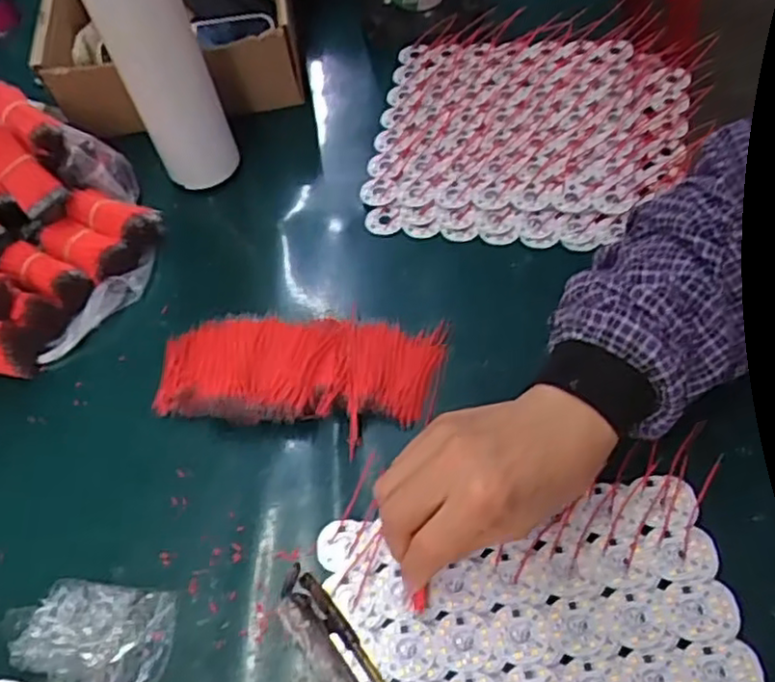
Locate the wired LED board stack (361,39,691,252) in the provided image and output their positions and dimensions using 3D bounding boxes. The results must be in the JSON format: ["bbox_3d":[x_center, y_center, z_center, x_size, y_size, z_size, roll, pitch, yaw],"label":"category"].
[{"bbox_3d":[0.119,-0.177,0.602,0.252,0.027,0.235,7,57,11],"label":"wired LED board stack"}]

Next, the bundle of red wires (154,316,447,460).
[{"bbox_3d":[-0.063,0.017,0.479,0.199,0.030,0.081,-1,55,6],"label":"bundle of red wires"}]

